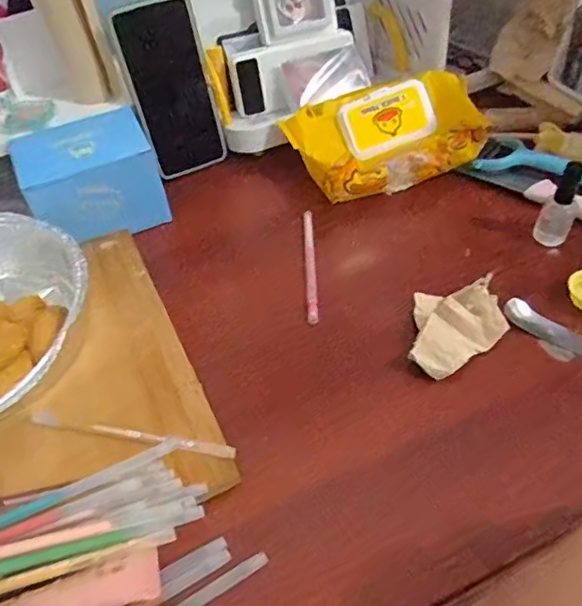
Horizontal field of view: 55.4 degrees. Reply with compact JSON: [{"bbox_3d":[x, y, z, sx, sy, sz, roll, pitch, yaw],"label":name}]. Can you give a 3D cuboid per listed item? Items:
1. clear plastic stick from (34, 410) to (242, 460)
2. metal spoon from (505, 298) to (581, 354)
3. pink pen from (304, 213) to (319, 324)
[{"bbox_3d":[-0.111,0.091,0.385,0.145,0.008,0.011,7,51,11],"label":"clear plastic stick"},{"bbox_3d":[0.237,0.033,0.426,0.144,0.020,0.016,25,56,23],"label":"metal spoon"},{"bbox_3d":[0.018,-0.037,0.506,0.010,0.010,0.134,-3,49,2],"label":"pink pen"}]

